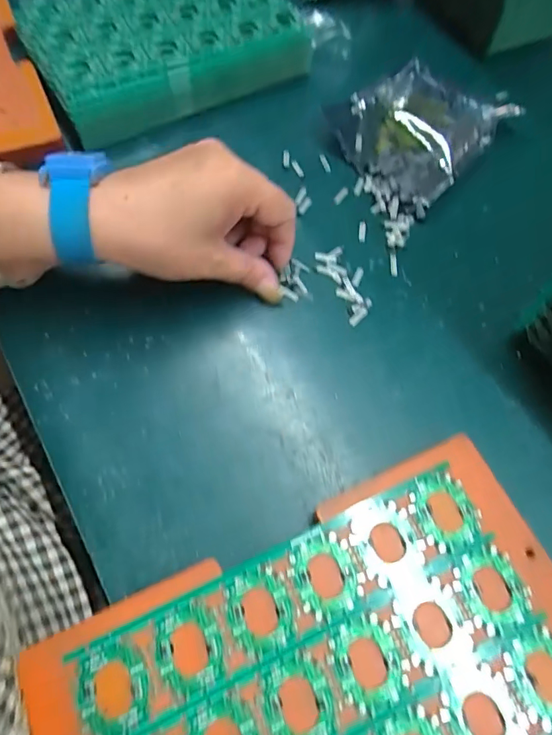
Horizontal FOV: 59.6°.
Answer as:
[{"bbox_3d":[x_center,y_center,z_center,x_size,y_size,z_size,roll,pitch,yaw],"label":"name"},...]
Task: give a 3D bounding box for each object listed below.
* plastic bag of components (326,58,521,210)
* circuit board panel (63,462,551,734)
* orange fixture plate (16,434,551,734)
[{"bbox_3d":[0.105,-0.189,0.373,0.111,0.020,0.125,39,69,18],"label":"plastic bag of components"},{"bbox_3d":[0.024,0.136,0.207,0.196,0.004,0.118,-22,67,-12],"label":"circuit board panel"},{"bbox_3d":[0.023,0.137,0.208,0.237,0.009,0.134,-23,65,-11],"label":"orange fixture plate"}]

